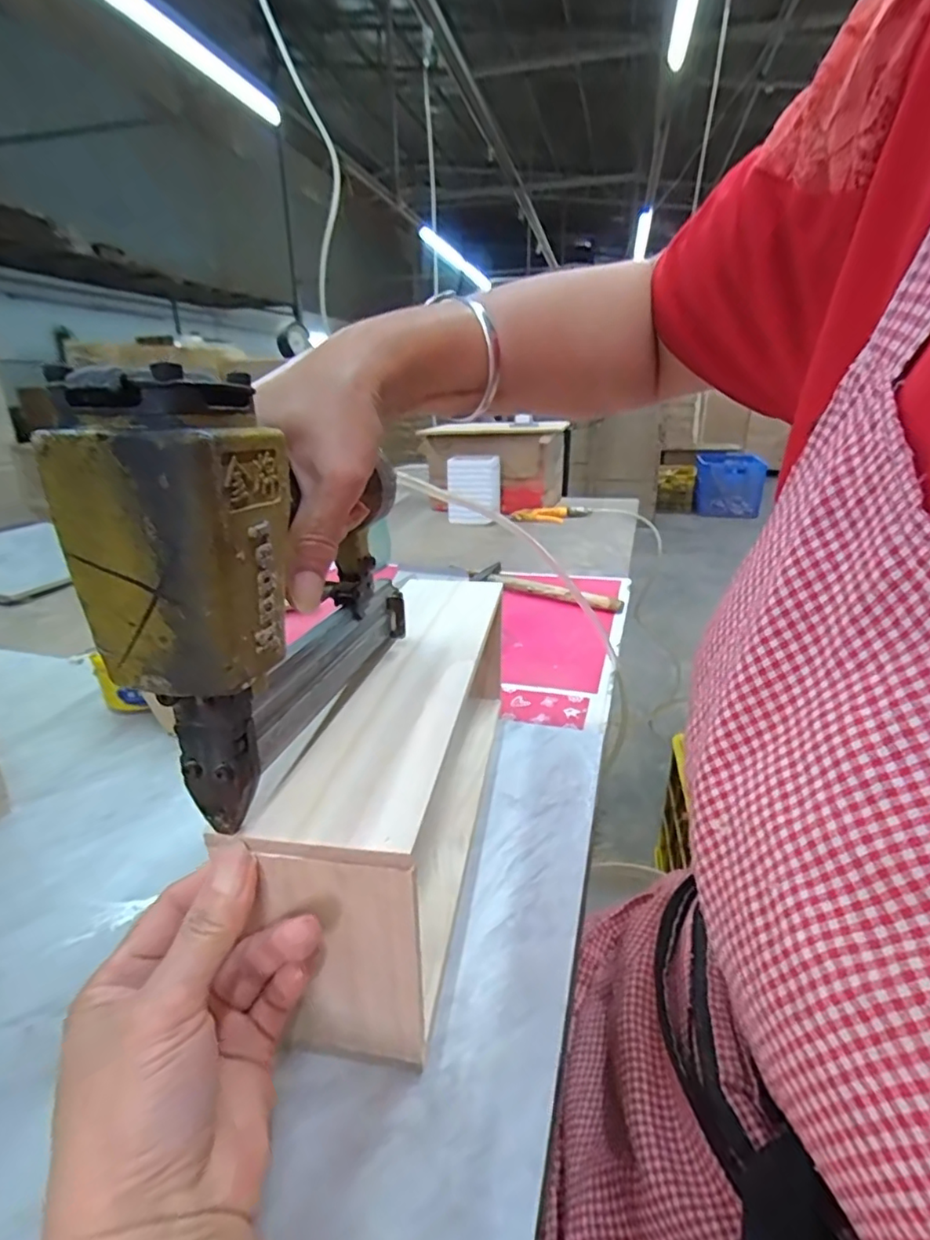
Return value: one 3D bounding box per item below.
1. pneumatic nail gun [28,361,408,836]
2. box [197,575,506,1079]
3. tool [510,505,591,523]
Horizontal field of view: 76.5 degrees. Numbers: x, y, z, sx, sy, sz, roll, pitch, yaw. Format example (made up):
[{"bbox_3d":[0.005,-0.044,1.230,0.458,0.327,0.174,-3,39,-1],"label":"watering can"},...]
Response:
[{"bbox_3d":[-0.067,-0.029,0.270,0.054,0.156,0.197,8,23,20],"label":"pneumatic nail gun"},{"bbox_3d":[-0.031,0.083,0.402,0.078,0.135,0.332,3,26,9],"label":"box"},{"bbox_3d":[0.209,-0.257,1.432,0.200,0.029,0.074,-7,23,-16],"label":"tool"}]

